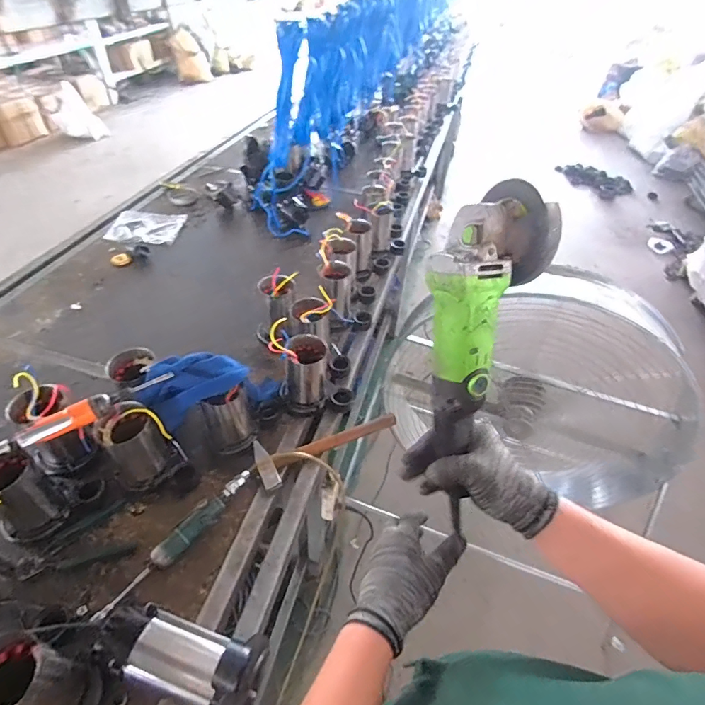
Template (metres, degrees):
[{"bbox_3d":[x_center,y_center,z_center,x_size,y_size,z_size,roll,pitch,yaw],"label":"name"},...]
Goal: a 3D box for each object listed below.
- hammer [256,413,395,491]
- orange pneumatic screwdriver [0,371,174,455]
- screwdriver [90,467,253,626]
[{"bbox_3d":[-0.056,0.192,0.933,0.323,0.037,0.105,-21,51,-24],"label":"hammer"},{"bbox_3d":[-0.471,0.109,0.729,0.319,0.035,0.039,-24,53,-26],"label":"orange pneumatic screwdriver"},{"bbox_3d":[-0.309,0.340,0.762,0.038,0.045,0.324,32,51,23],"label":"screwdriver"}]

